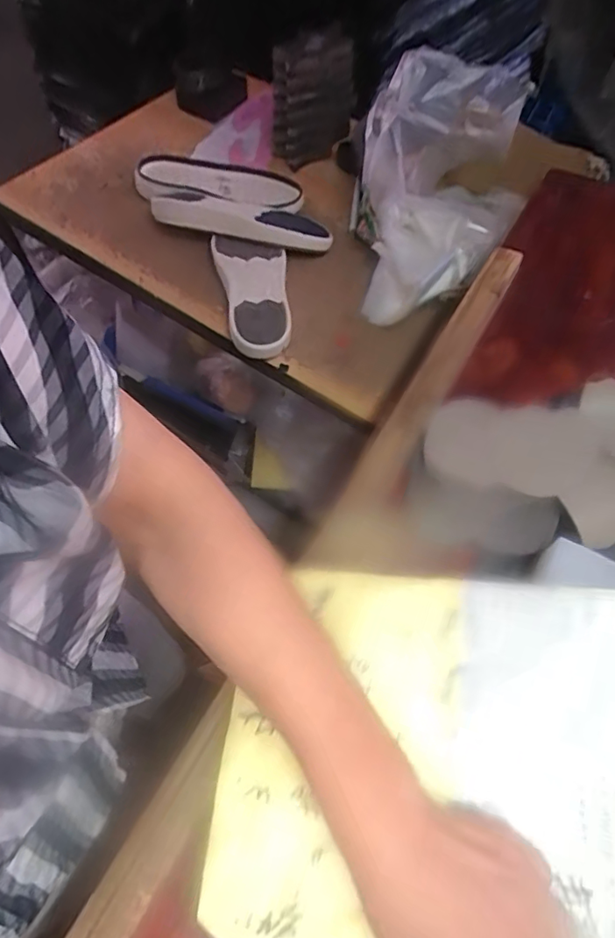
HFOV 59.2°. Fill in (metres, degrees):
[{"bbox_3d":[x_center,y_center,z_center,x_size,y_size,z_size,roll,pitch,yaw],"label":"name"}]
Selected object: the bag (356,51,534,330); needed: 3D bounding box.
[{"bbox_3d":[0.180,-0.403,0.771,0.240,0.172,0.356,17,62,9],"label":"bag"}]

